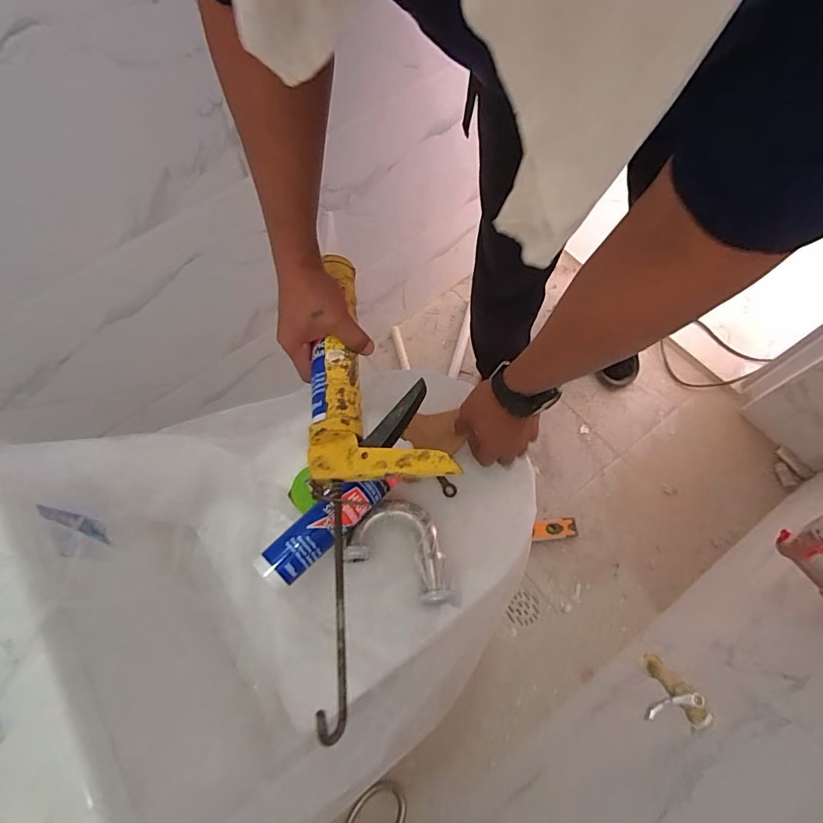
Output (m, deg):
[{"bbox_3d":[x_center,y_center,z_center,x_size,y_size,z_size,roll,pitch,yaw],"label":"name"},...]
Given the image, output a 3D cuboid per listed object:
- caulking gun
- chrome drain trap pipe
[{"bbox_3d":[-0.033,0.031,0.434,0.133,0.051,0.459,-5,68,0],"label":"caulking gun"},{"bbox_3d":[-0.001,0.163,0.549,0.141,0.037,0.097,24,70,12],"label":"chrome drain trap pipe"}]

